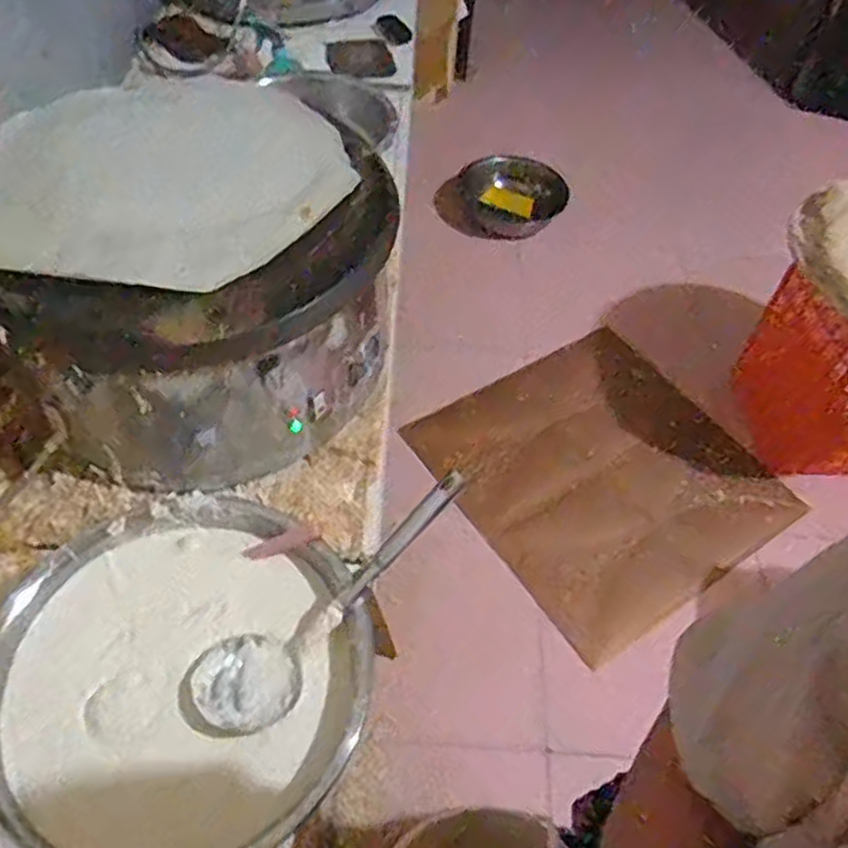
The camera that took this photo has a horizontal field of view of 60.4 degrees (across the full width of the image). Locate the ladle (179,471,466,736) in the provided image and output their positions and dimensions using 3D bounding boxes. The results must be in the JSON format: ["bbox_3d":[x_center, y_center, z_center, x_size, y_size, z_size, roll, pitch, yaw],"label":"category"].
[{"bbox_3d":[-0.095,0.182,0.776,0.369,0.061,0.102,-43,65,-6],"label":"ladle"}]

